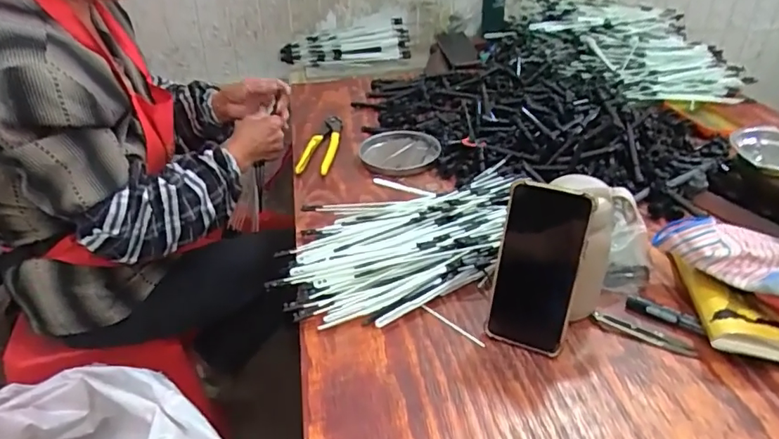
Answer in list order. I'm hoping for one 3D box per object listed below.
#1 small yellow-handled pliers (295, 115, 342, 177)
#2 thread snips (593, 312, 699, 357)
[{"bbox_3d":[-0.113,-0.134,0.903,0.054,0.021,0.195,2,34,6],"label":"small yellow-handled pliers"},{"bbox_3d":[0.259,0.115,0.535,0.097,0.007,0.018,16,39,26],"label":"thread snips"}]

